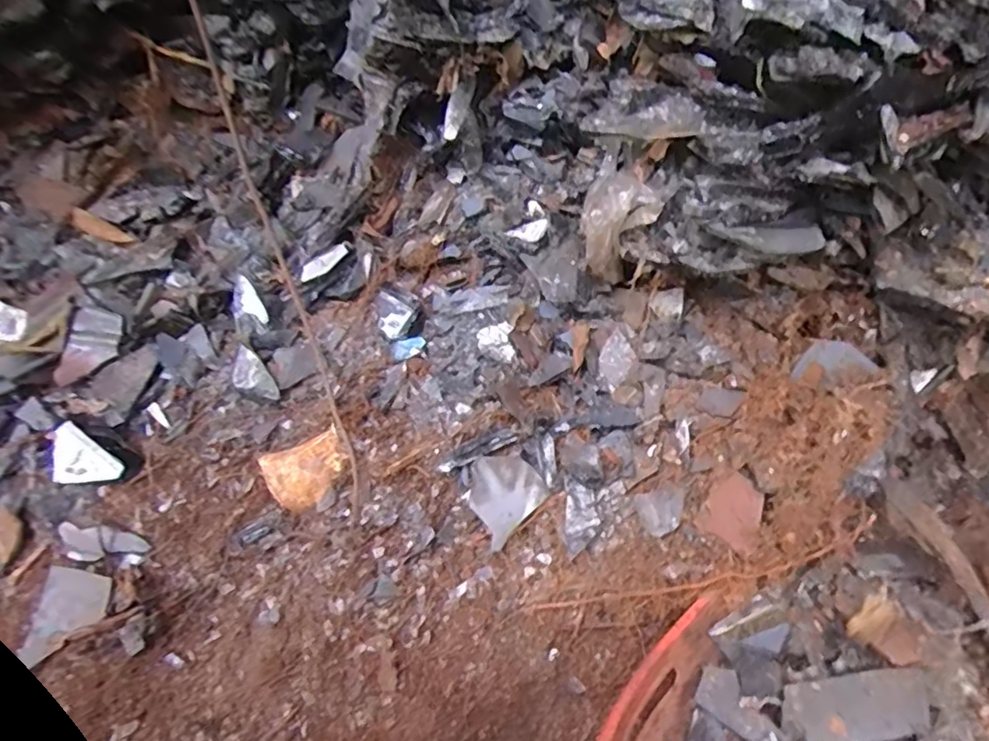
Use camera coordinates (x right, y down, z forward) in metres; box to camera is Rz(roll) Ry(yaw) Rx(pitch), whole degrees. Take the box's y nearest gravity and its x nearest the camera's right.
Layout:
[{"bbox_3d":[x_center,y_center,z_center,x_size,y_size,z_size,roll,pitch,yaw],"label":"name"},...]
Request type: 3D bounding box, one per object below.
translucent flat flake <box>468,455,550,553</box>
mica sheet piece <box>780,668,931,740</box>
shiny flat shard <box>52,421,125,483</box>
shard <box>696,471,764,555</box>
[{"bbox_3d":[0.005,0.132,0.629,0.082,0.008,0.086,40,90,31],"label":"translucent flat flake"},{"bbox_3d":[0.324,0.308,0.525,0.122,0.010,0.062,-17,88,9],"label":"mica sheet piece"},{"bbox_3d":[-0.506,0.102,0.724,0.080,0.017,0.071,-3,94,-2],"label":"shiny flat shard"},{"bbox_3d":[0.241,0.141,0.581,0.057,0.007,0.064,31,96,5],"label":"shard"}]

